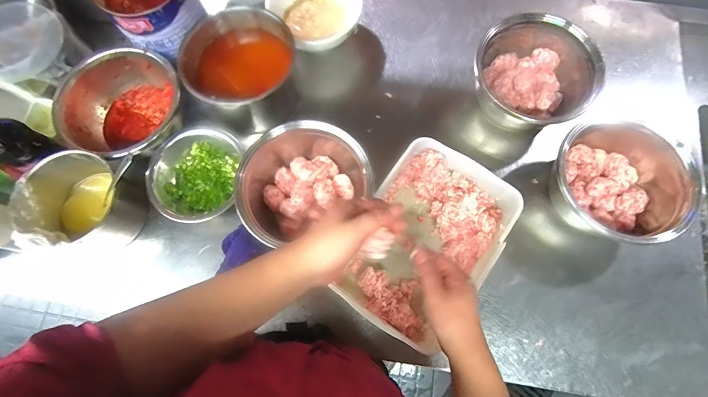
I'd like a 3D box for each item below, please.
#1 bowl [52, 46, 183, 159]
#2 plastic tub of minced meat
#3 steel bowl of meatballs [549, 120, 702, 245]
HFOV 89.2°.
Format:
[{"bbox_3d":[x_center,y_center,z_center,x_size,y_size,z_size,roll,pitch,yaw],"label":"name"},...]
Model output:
[{"bbox_3d":[-0.403,-0.162,0.651,0.192,0.092,0.197,0,74,1],"label":"bowl"},{"bbox_3d":[0.118,0.067,0.590,0.201,0.085,0.308,30,77,9],"label":"plastic tub of minced meat"},{"bbox_3d":[0.445,-0.026,0.604,0.189,0.103,0.200,0,74,1],"label":"steel bowl of meatballs"}]

